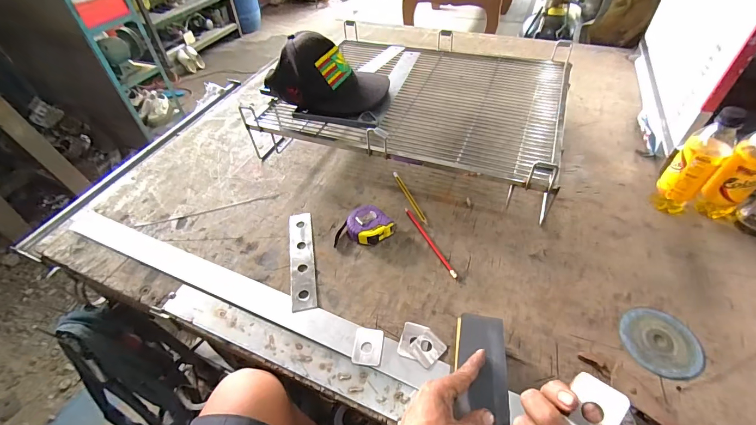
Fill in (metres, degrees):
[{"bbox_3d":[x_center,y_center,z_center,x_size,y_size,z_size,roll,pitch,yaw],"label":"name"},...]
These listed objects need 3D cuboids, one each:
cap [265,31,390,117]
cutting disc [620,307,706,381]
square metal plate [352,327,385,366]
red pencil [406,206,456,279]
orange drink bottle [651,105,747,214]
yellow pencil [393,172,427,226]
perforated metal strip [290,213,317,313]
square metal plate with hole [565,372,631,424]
[{"bbox_3d":[-0.101,-0.288,0.706,0.232,0.116,0.144,7,48,11],"label":"cap"},{"bbox_3d":[0.385,0.176,0.473,0.094,0.004,0.094,-3,49,3],"label":"cutting disc"},{"bbox_3d":[-0.013,0.188,0.487,0.041,0.008,0.050,3,49,8],"label":"square metal plate"},{"bbox_3d":[0.089,0.048,0.603,0.010,0.005,0.164,-22,50,-13],"label":"red pencil"},{"bbox_3d":[0.518,-0.081,0.564,0.059,0.191,0.059,-34,54,-22],"label":"orange drink bottle"},{"bbox_3d":[0.060,-0.032,0.680,0.012,0.004,0.150,-18,49,-10],"label":"yellow pencil"},{"bbox_3d":[-0.130,0.076,0.602,0.041,0.004,0.203,-6,46,-10],"label":"perforated metal strip"},{"bbox_3d":[0.176,0.165,0.287,0.038,0.004,0.052,26,77,46],"label":"square metal plate with hole"}]

